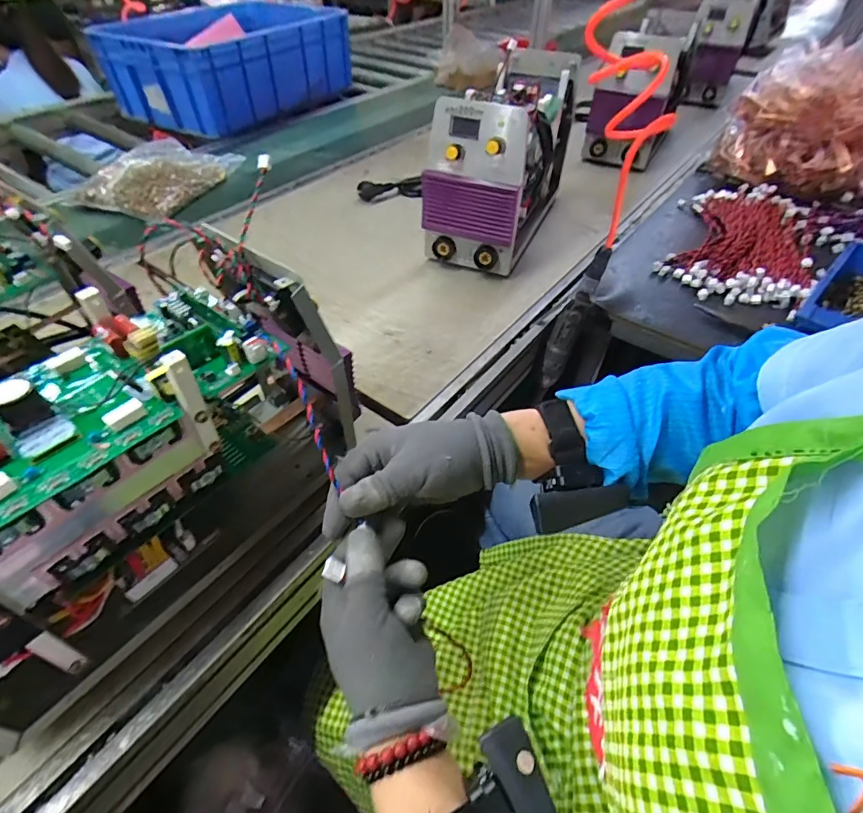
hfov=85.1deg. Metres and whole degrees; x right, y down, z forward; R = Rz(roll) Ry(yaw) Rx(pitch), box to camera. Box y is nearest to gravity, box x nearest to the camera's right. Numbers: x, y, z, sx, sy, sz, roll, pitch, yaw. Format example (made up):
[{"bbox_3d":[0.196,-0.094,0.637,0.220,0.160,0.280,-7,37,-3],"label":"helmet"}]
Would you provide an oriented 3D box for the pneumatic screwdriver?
[{"bbox_3d":[0.202,-0.127,0.681,0.036,0.210,0.033,36,35,28],"label":"pneumatic screwdriver"}]

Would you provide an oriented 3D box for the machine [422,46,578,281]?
[{"bbox_3d":[0.127,-0.431,0.822,0.163,0.237,0.370,16,49,14],"label":"machine"}]

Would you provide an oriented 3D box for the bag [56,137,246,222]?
[{"bbox_3d":[-0.578,-0.488,0.990,0.253,0.068,0.303,7,48,6],"label":"bag"}]

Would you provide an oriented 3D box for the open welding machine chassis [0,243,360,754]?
[{"bbox_3d":[-0.245,0.054,0.379,0.146,0.229,0.374,31,54,25],"label":"open welding machine chassis"}]

